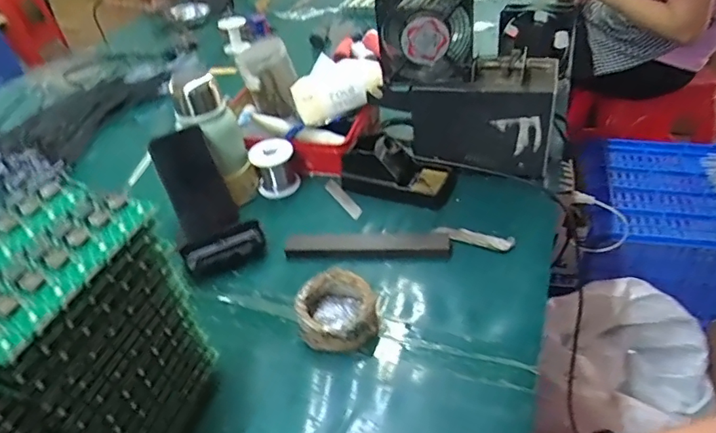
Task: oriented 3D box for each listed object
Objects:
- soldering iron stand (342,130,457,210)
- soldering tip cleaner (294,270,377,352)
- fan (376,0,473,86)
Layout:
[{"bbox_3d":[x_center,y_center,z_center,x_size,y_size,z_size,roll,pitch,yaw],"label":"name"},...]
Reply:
[{"bbox_3d":[0.058,-0.075,0.734,0.156,0.075,0.075,11,43,24],"label":"soldering iron stand"},{"bbox_3d":[-0.024,0.105,0.559,0.083,0.043,0.087,-5,39,4],"label":"soldering tip cleaner"},{"bbox_3d":[0.089,-0.239,0.668,0.123,0.119,0.032,0,40,10],"label":"fan"}]

